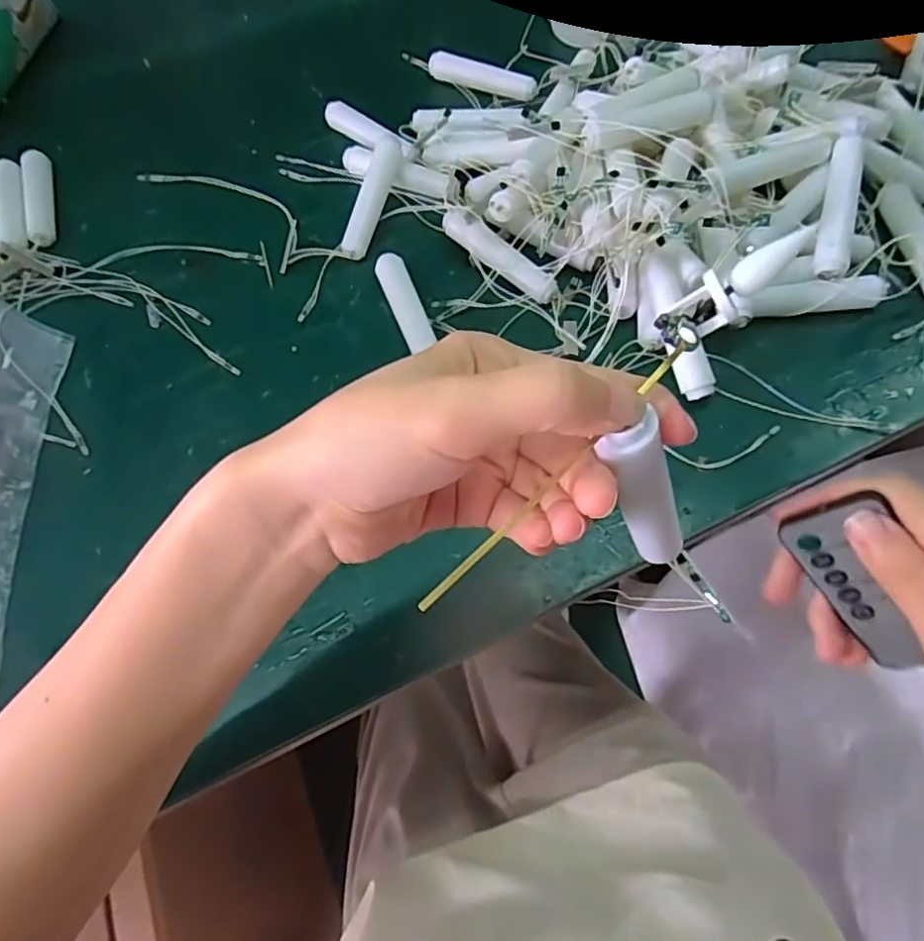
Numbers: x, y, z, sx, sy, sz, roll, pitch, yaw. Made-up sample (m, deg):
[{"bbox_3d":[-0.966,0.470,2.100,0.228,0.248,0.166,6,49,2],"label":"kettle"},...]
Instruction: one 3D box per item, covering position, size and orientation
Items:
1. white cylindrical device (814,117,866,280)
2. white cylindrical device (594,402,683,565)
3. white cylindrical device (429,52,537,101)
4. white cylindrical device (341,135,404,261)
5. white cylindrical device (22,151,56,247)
[{"bbox_3d":[0.230,-0.167,0.372,0.019,0.013,0.103,11,84,7],"label":"white cylindrical device"},{"bbox_3d":[0.062,0.009,0.201,0.013,0.085,0.013,7,62,29],"label":"white cylindrical device"},{"bbox_3d":[0.016,-0.313,0.486,0.088,0.013,0.012,20,66,11],"label":"white cylindrical device"},{"bbox_3d":[-0.061,-0.191,0.427,0.016,0.015,0.092,17,82,10],"label":"white cylindrical device"},{"bbox_3d":[-0.317,-0.204,0.458,0.017,0.015,0.093,-15,64,-6],"label":"white cylindrical device"}]

